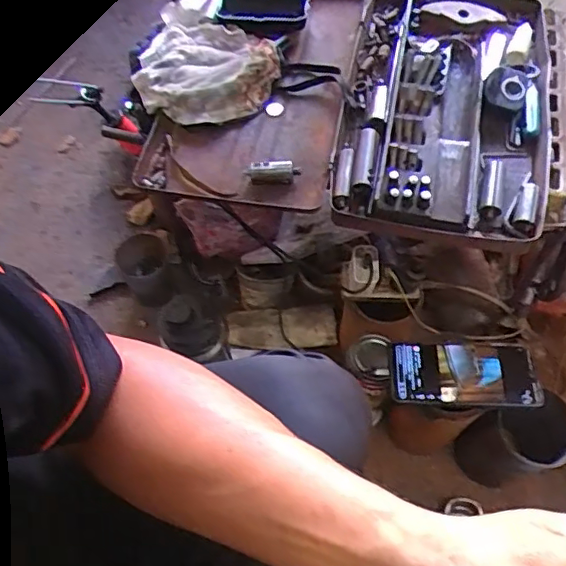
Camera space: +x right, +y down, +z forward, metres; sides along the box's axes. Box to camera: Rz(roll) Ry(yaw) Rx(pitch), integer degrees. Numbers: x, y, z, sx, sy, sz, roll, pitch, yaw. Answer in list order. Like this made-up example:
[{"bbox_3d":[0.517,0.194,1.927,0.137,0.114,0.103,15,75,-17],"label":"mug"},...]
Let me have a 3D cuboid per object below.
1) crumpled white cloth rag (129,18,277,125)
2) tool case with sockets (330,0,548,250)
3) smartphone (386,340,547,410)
[{"bbox_3d":[-0.097,-0.265,0.712,0.168,0.032,0.173,-24,63,-10],"label":"crumpled white cloth rag"},{"bbox_3d":[0.182,-0.207,0.649,0.224,0.046,0.372,8,62,5],"label":"tool case with sockets"},{"bbox_3d":[0.209,0.104,0.674,0.165,0.015,0.078,2,61,2],"label":"smartphone"}]

